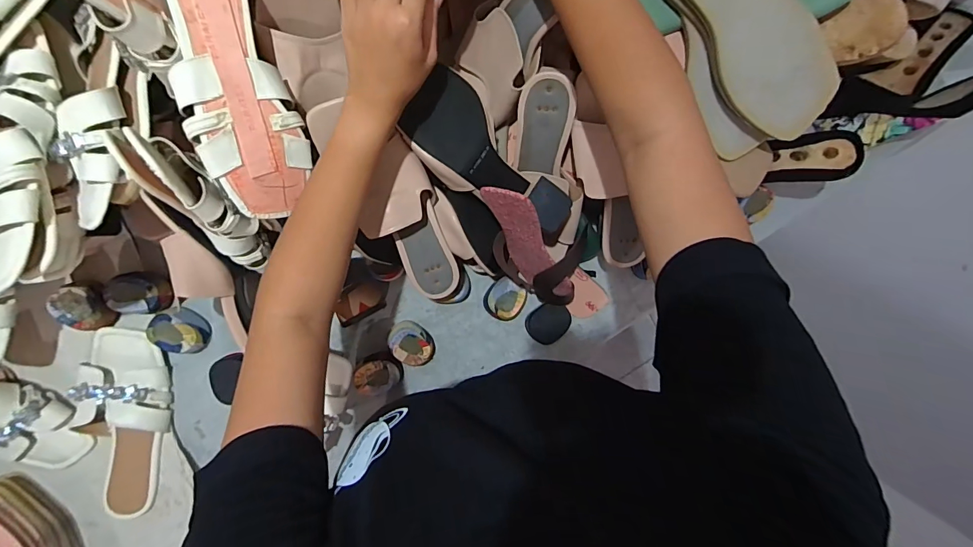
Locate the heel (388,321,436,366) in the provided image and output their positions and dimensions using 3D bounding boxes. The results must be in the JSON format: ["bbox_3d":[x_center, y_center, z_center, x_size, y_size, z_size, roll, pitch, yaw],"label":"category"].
[{"bbox_3d":[-0.102,0.095,0.568,0.048,0.039,0.065,-38,96,-4],"label":"heel"}]

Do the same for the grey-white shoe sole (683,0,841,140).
[{"bbox_3d":[0.234,-0.239,0.380,0.082,0.028,0.237,-37,96,-4],"label":"grey-white shoe sole"}]

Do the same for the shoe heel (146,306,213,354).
[{"bbox_3d":[-0.395,0.078,0.537,0.054,0.040,0.061,-27,95,-5],"label":"shoe heel"}]

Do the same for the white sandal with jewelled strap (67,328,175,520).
[{"bbox_3d":[-0.451,0.190,0.520,0.088,0.045,0.236,-3,92,-7],"label":"white sandal with jewelled strap"}]

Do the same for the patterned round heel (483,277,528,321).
[{"bbox_3d":[0.026,0.037,0.583,0.051,0.036,0.054,0,92,-7],"label":"patterned round heel"}]

